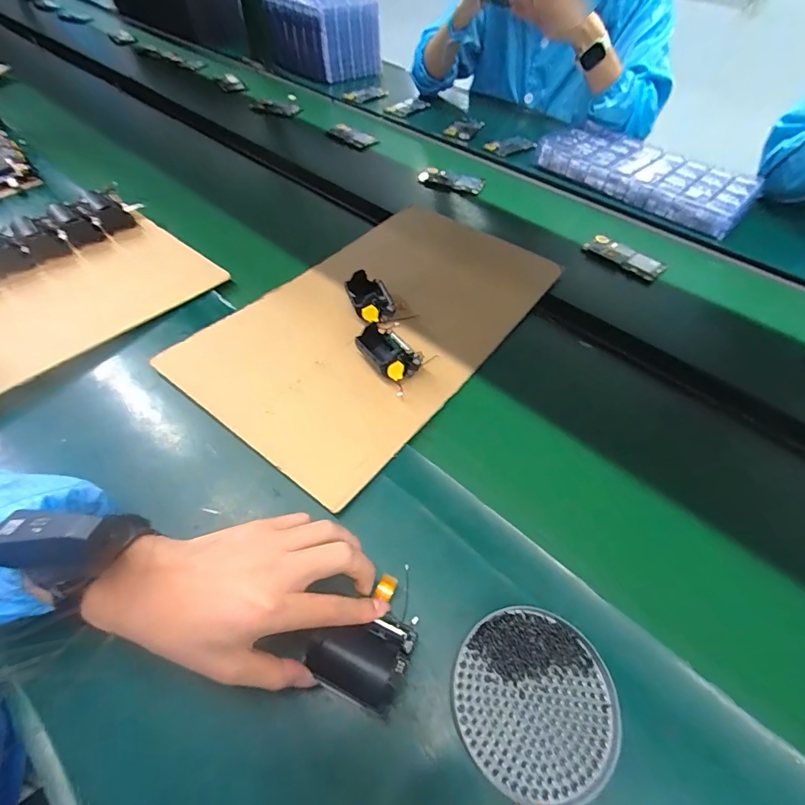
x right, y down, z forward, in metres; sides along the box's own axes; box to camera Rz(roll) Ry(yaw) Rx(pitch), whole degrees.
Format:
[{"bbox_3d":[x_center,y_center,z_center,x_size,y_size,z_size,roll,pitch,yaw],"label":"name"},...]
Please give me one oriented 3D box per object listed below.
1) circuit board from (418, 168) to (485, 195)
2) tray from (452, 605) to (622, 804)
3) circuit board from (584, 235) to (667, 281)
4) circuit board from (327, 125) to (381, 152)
[{"bbox_3d":[0.094,-0.438,0.812,0.129,0.027,0.059,21,55,13],"label":"circuit board"},{"bbox_3d":[0.096,0.216,0.299,0.112,0.015,0.112,1,53,-2],"label":"tray"},{"bbox_3d":[0.365,-0.241,0.672,0.122,0.008,0.061,38,60,23],"label":"circuit board"},{"bbox_3d":[-0.115,-0.606,0.934,0.052,0.018,0.148,-37,63,-26],"label":"circuit board"}]

